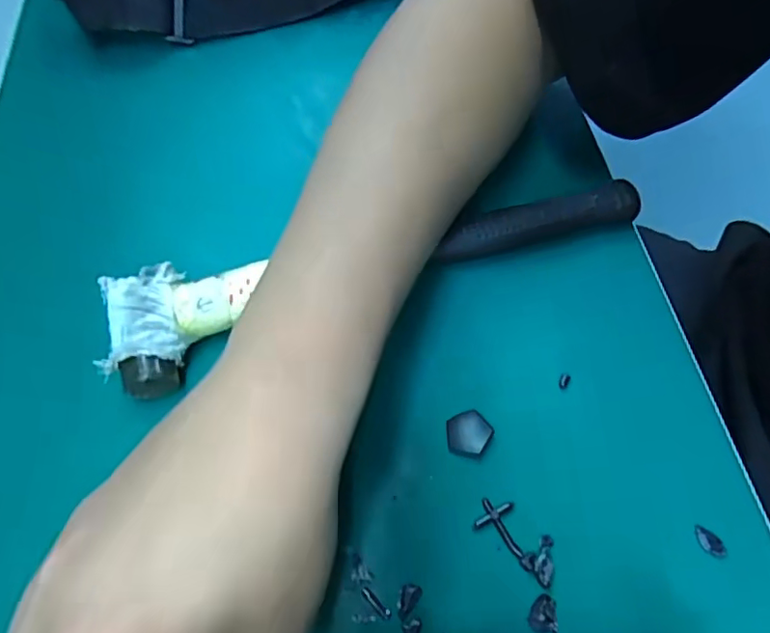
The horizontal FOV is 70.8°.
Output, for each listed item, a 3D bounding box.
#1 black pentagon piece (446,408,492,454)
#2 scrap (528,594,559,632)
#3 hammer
[{"bbox_3d":[0.036,0.049,0.230,0.018,0.004,0.018,-2,62,2],"label":"black pentagon piece"},{"bbox_3d":[0.058,0.109,0.198,0.010,0.004,0.013,-1,62,3],"label":"scrap"},{"bbox_3d":[0.002,-0.015,0.251,0.252,0.027,0.056,-13,62,-4],"label":"hammer"}]

